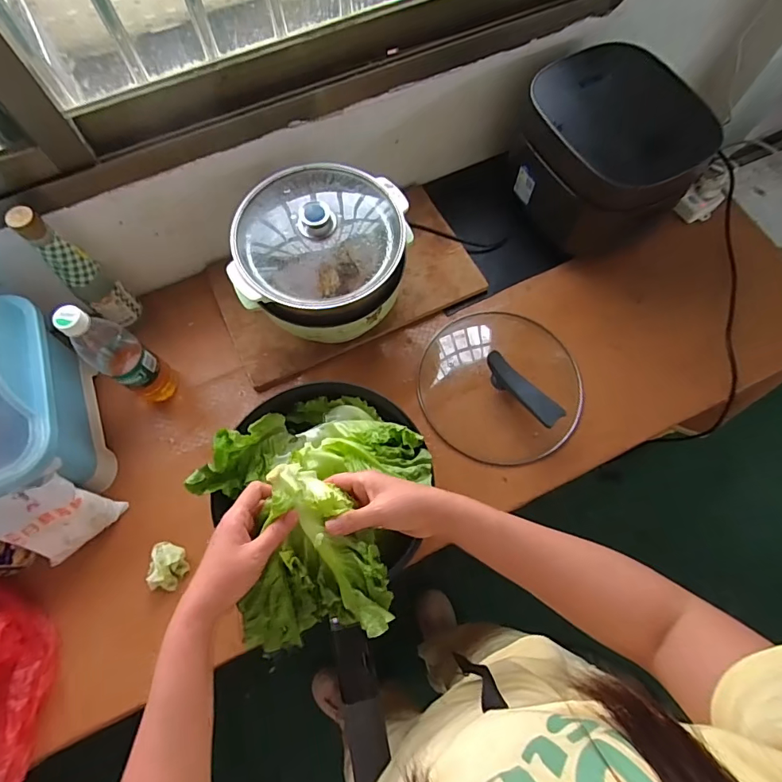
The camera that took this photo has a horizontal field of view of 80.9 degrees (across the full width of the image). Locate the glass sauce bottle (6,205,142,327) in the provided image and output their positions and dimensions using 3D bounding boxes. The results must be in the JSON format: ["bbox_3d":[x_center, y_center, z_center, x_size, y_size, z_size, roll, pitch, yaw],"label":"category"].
[{"bbox_3d":[-0.454,-0.175,0.666,0.059,0.222,0.061,39,75,14],"label":"glass sauce bottle"}]

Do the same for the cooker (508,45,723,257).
[{"bbox_3d":[0.329,-0.378,0.744,0.187,0.181,0.257,-29,72,-10],"label":"cooker"}]

